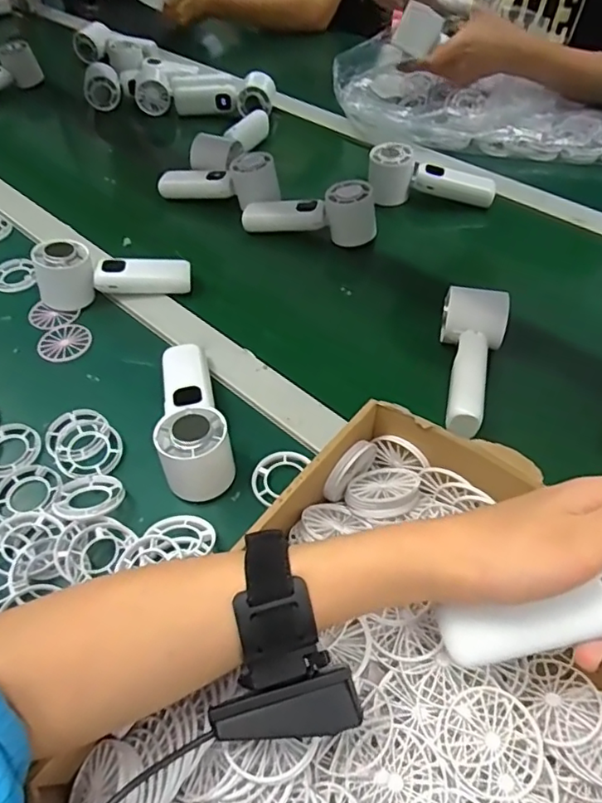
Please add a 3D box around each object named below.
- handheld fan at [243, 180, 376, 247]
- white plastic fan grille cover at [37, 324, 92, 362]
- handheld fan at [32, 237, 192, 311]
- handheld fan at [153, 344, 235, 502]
[{"bbox_3d":[0.009,-0.222,0.651,0.153,0.055,0.045,3,52,7],"label":"handheld fan"},{"bbox_3d":[-0.237,-0.061,0.555,0.047,0.005,0.050,-5,52,0],"label":"white plastic fan grille cover"},{"bbox_3d":[-0.197,-0.136,0.579,0.150,0.060,0.057,0,52,4],"label":"handheld fan"},{"bbox_3d":[-0.092,0.003,0.457,0.050,0.048,0.155,-14,52,-7],"label":"handheld fan"}]

